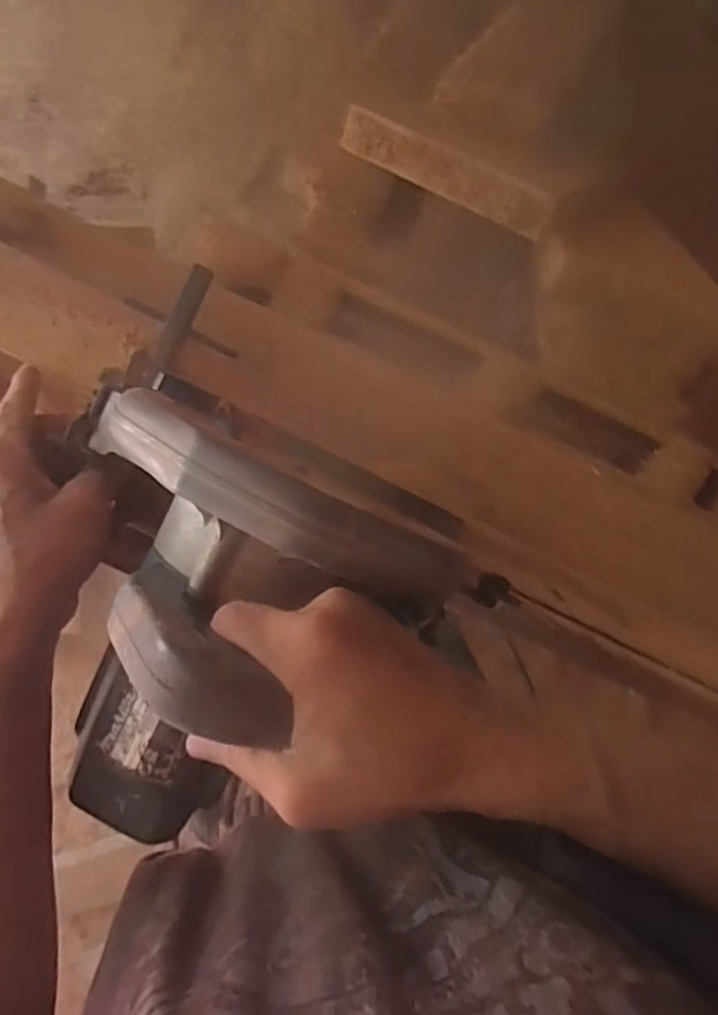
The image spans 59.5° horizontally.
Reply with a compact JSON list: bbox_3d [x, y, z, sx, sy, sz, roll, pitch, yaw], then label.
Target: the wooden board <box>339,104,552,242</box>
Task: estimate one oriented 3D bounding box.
[{"bbox_3d":[0.070,-0.279,0.522,0.186,0.013,0.034,31,131,8],"label":"wooden board"}]

